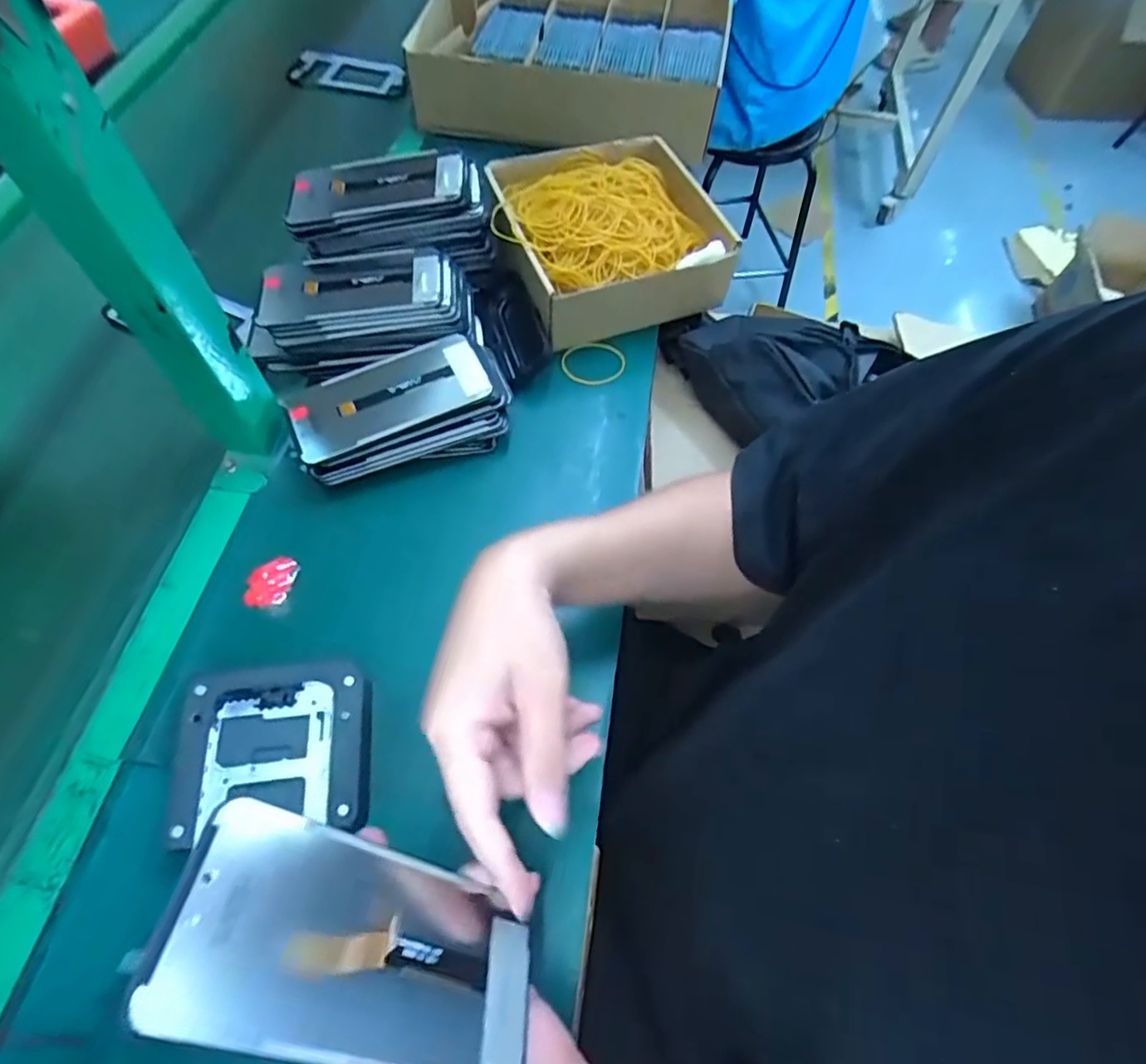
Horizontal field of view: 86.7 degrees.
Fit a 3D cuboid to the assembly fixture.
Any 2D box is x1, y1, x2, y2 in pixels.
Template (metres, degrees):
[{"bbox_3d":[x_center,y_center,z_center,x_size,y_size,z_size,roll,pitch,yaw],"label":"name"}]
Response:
[{"bbox_3d":[-0.186,0.138,0.388,0.112,0.025,0.101,-5,62,-6],"label":"assembly fixture"}]

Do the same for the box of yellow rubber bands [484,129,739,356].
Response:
[{"bbox_3d":[0.031,-0.282,0.594,0.206,0.082,0.206,-20,64,-14],"label":"box of yellow rubber bands"}]

